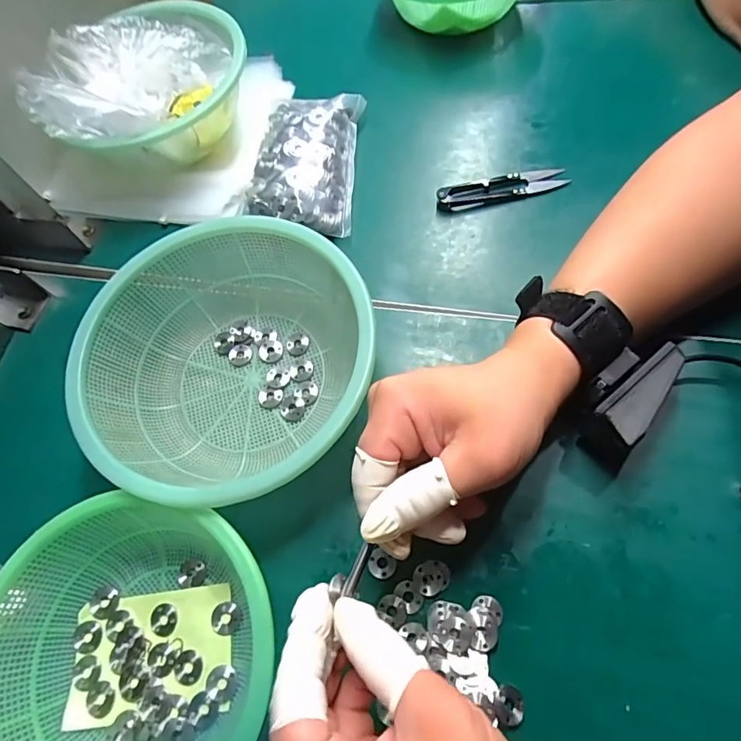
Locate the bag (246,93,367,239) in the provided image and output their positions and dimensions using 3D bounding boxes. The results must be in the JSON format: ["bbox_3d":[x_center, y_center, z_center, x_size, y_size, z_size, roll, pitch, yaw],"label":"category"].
[{"bbox_3d":[-0.055,-0.181,0.404,0.084,0.031,0.139,0,66,9],"label":"bag"}]

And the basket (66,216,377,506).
[{"bbox_3d":[-0.092,-0.005,0.306,0.179,0.060,0.175,-3,65,7],"label":"basket"}]

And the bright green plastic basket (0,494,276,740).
[{"bbox_3d":[-0.131,0.154,0.250,0.153,0.057,0.151,-3,65,7],"label":"bright green plastic basket"}]

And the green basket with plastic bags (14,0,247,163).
[{"bbox_3d":[-0.193,-0.257,0.429,0.164,0.095,0.180,-9,64,4],"label":"green basket with plastic bags"}]

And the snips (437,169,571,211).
[{"bbox_3d":[0.106,-0.148,0.384,0.101,0.010,0.022,-12,64,3],"label":"snips"}]

